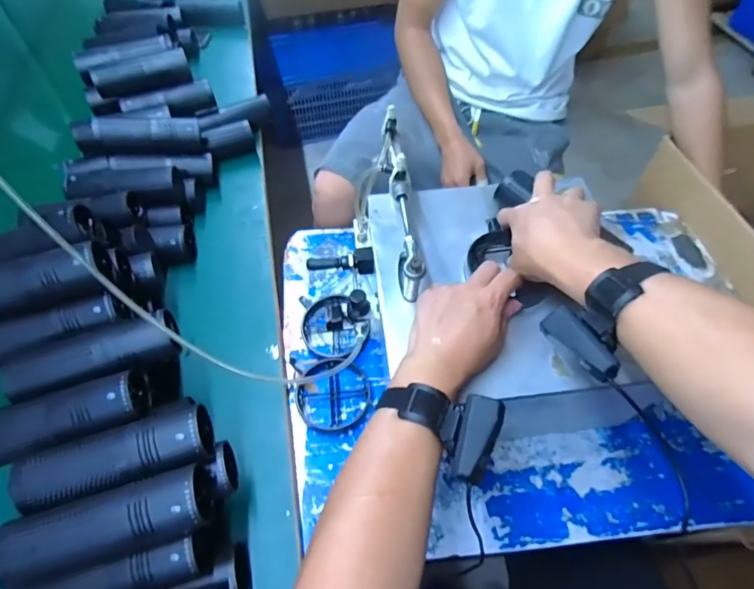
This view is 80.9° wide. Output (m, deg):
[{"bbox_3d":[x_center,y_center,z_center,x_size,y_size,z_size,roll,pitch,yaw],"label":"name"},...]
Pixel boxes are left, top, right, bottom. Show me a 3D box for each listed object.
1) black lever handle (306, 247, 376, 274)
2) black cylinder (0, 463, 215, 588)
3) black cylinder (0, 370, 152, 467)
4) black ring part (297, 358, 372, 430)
[{"bbox_3d":[-0.046,-0.043,0.595,0.094,0.035,0.024,-3,27,18],"label":"black lever handle"},{"bbox_3d":[-0.233,0.199,0.383,0.165,0.046,0.056,-14,56,-9],"label":"black cylinder"},{"bbox_3d":[-0.310,0.129,0.427,0.157,0.048,0.060,-21,58,-14],"label":"black cylinder"},{"bbox_3d":[-0.057,0.131,0.592,0.091,0.020,0.100,0,55,0],"label":"black ring part"}]

